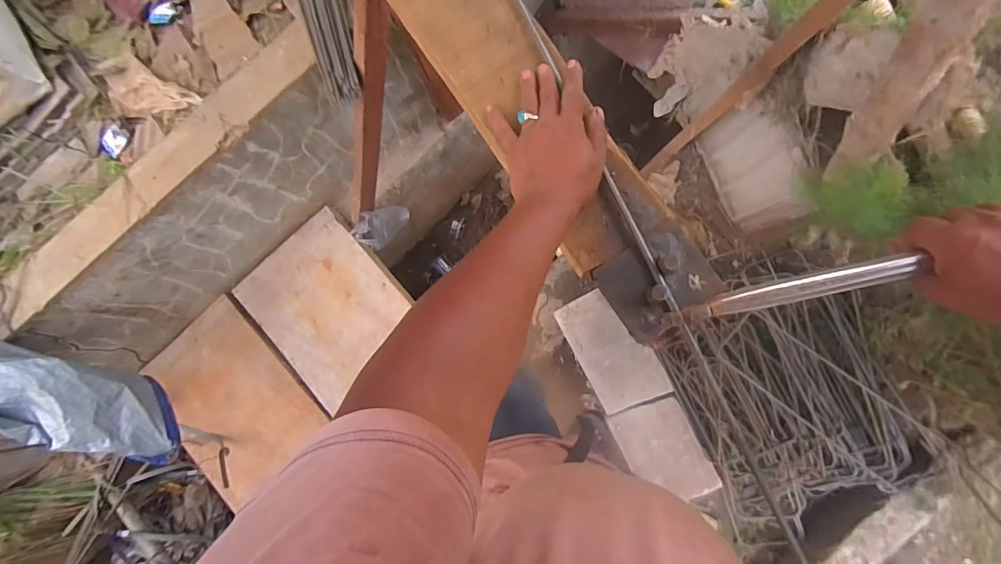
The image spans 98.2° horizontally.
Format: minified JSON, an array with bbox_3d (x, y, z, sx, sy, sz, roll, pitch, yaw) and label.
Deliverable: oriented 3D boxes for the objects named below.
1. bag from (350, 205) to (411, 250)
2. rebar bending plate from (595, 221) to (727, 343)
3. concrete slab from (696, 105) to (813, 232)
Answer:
[{"bbox_3d":[-0.397,-0.192,1.457,0.091,0.174,0.174,23,87,8],"label":"bag"},{"bbox_3d":[0.158,0.000,0.432,0.102,0.034,0.091,-33,81,2],"label":"rebar bending plate"},{"bbox_3d":[0.635,-0.285,1.094,0.076,0.340,0.301,-24,87,9],"label":"concrete slab"}]

